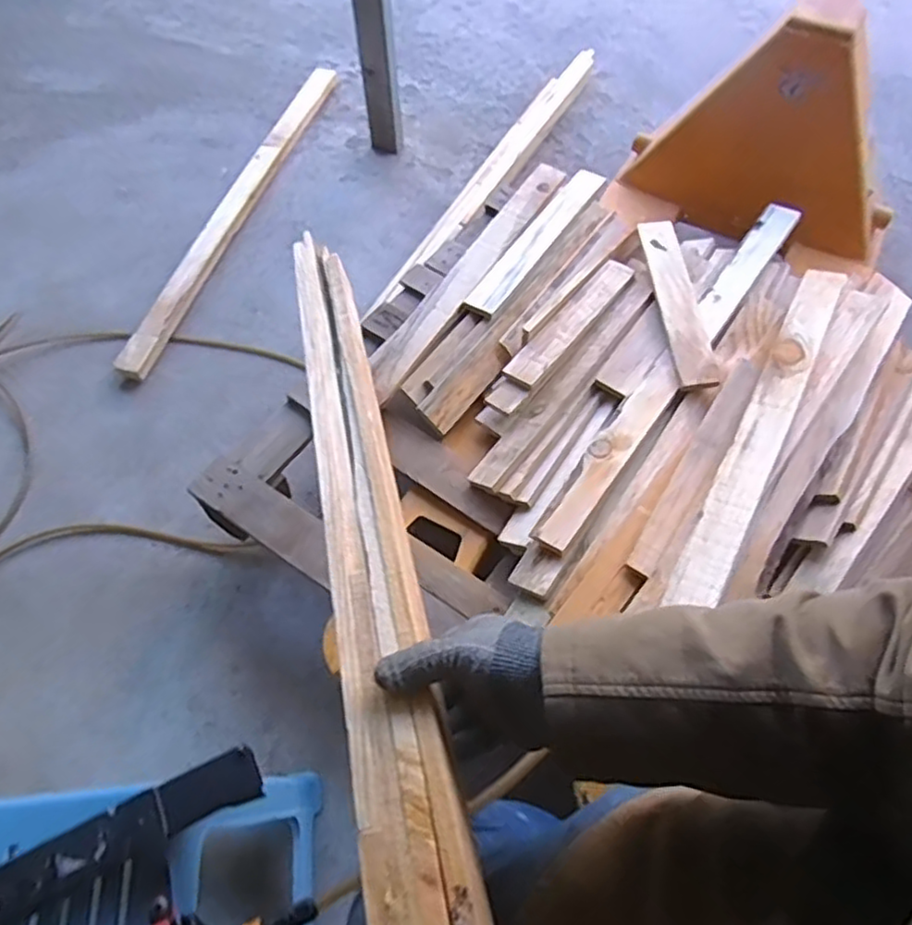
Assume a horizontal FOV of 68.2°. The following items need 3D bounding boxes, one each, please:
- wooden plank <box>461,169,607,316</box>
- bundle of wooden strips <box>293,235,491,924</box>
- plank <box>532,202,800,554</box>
[{"bbox_3d":[0.153,-0.431,1.297,0.070,0.029,0.437,31,66,17],"label":"wooden plank"},{"bbox_3d":[-0.066,0.096,0.526,0.066,0.025,0.956,-14,47,-4],"label":"bundle of wooden strips"},{"bbox_3d":[0.367,-0.171,1.110,0.069,0.038,0.807,33,66,18],"label":"plank"}]

